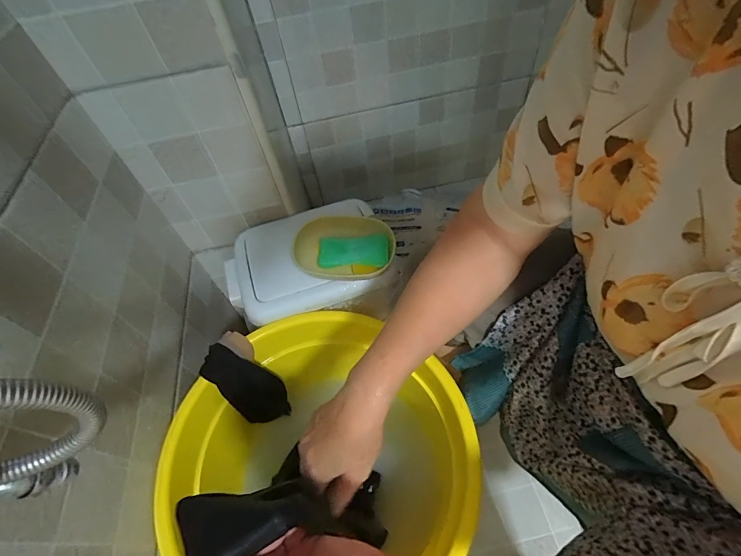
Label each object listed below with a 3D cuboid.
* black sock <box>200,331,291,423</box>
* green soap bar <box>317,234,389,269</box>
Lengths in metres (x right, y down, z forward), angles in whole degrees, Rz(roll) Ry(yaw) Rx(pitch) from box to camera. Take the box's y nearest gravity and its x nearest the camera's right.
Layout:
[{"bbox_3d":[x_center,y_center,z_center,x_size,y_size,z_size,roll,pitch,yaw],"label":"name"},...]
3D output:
[{"bbox_3d":[-0.176,0.160,0.543,0.072,0.170,0.031,-44,29,-25],"label":"black sock"},{"bbox_3d":[-0.026,-0.042,0.554,0.105,0.020,0.051,-7,54,1],"label":"green soap bar"}]

